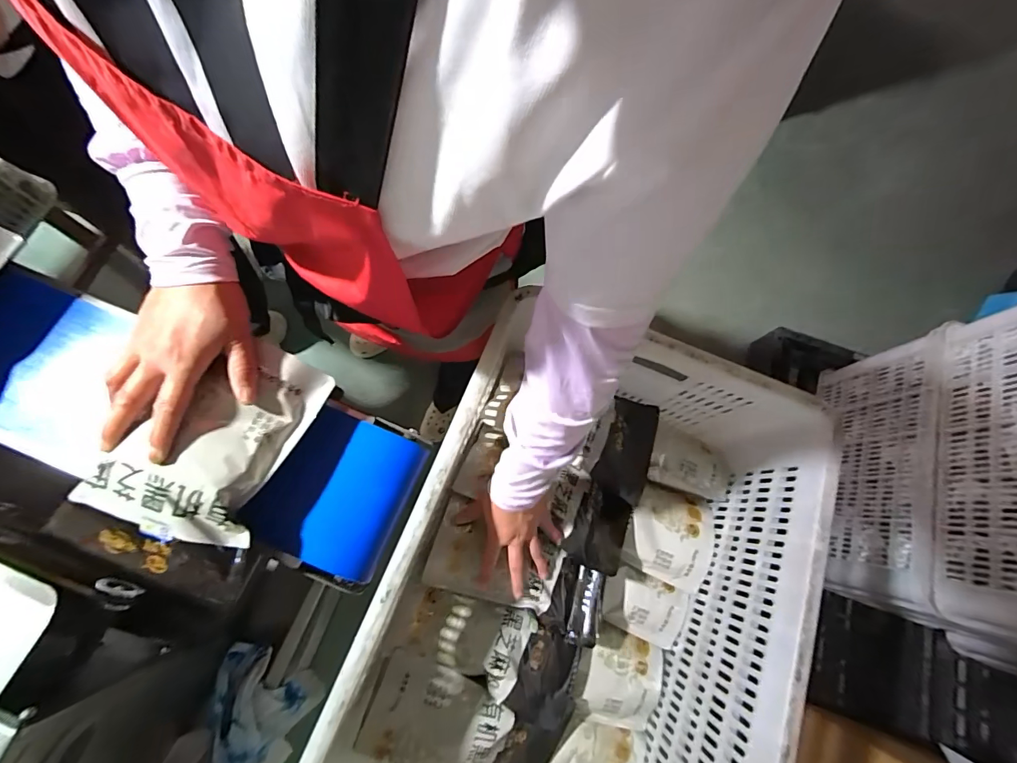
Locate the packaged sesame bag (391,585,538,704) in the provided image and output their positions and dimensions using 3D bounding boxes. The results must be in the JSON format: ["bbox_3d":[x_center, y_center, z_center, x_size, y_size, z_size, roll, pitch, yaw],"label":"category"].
[{"bbox_3d":[-0.055,0.324,0.557,0.157,0.033,0.103,25,73,5],"label":"packaged sesame bag"}]

